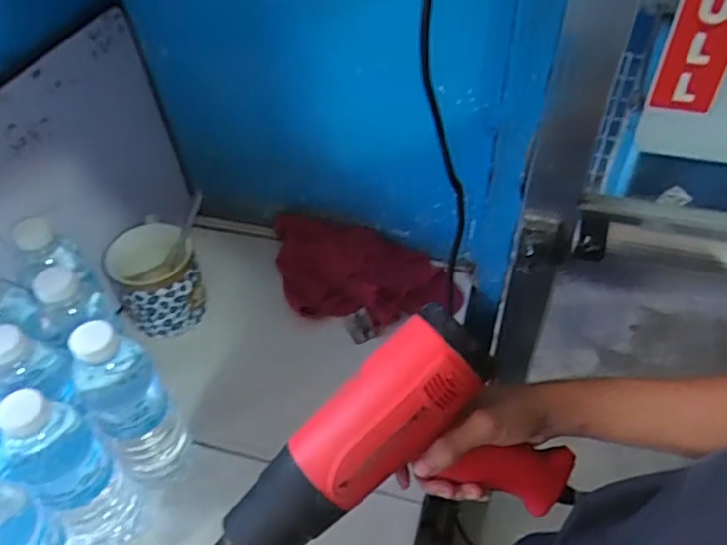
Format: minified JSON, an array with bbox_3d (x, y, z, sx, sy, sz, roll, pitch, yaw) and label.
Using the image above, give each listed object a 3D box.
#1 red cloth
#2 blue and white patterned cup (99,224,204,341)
[{"bbox_3d":[-0.005,-0.002,0.739,0.242,0.048,0.132,8,48,9],"label":"red cloth"},{"bbox_3d":[-0.227,0.009,0.694,0.095,0.097,0.081,-20,50,-17],"label":"blue and white patterned cup"}]

